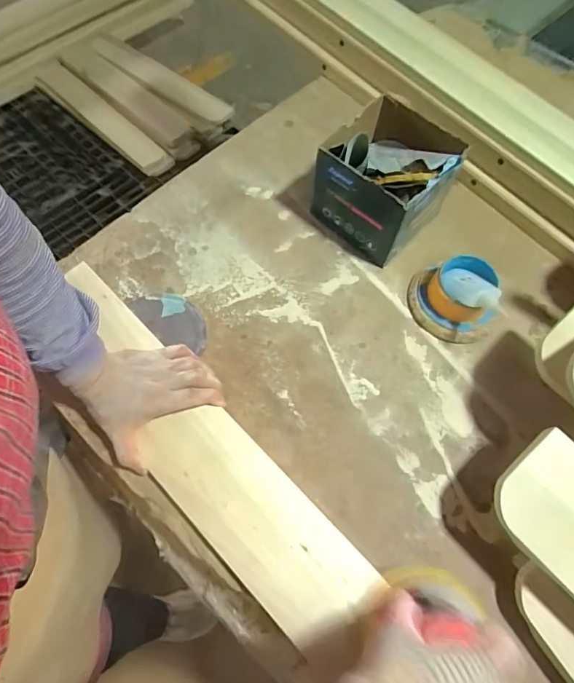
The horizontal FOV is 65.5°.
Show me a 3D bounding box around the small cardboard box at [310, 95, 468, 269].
[{"bbox_3d":[0.124,-0.201,0.564,0.136,0.127,0.134,-42,74,-18],"label":"small cardboard box"}]

